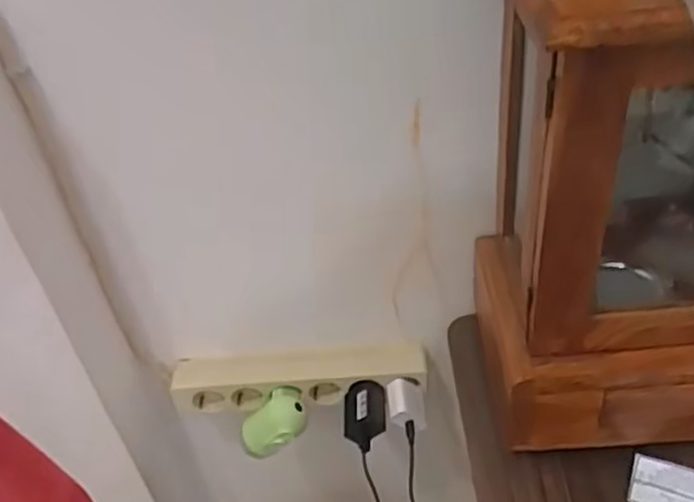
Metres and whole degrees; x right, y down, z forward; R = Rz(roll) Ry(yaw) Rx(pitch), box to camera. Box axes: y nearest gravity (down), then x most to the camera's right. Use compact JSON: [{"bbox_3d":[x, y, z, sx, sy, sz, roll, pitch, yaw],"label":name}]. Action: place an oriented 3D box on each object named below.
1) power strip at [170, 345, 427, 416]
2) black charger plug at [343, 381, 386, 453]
[{"bbox_3d":[-0.060,0.152,0.774,0.298,0.057,0.048,-5,38,4],"label":"power strip"},{"bbox_3d":[0.019,0.175,0.720,0.045,0.033,0.068,-5,38,4],"label":"black charger plug"}]

